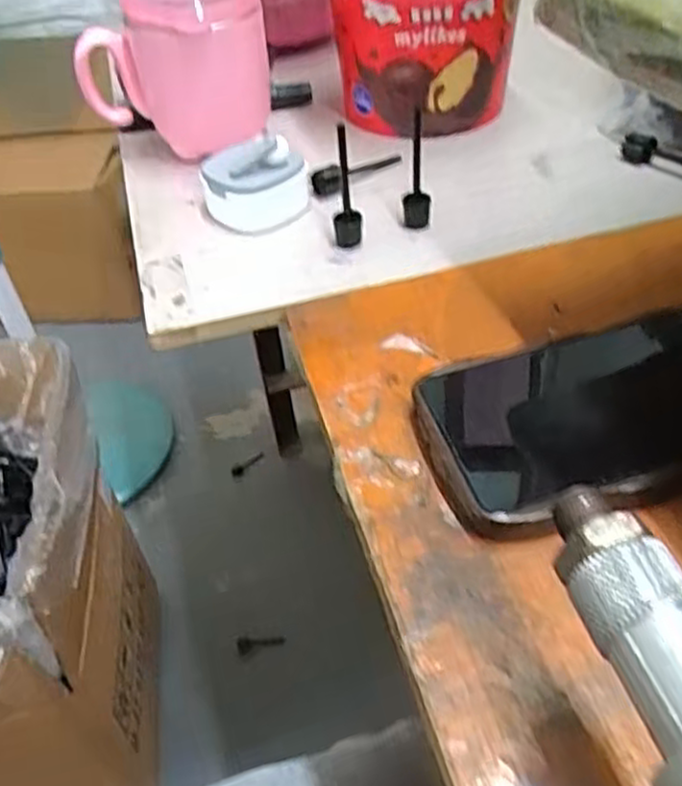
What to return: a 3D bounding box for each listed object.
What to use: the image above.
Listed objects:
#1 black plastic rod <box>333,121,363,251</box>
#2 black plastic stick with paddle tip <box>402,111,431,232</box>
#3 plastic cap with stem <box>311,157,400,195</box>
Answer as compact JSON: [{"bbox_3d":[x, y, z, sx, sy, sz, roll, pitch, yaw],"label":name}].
[{"bbox_3d":[0.002,-0.101,0.377,0.015,0.060,0.010,-1,43,5],"label":"black plastic rod"},{"bbox_3d":[0.039,-0.113,0.388,0.014,0.059,0.014,2,44,8],"label":"black plastic stick with paddle tip"},{"bbox_3d":[0.010,-0.133,0.443,0.062,0.014,0.011,-35,50,-27],"label":"plastic cap with stem"}]

